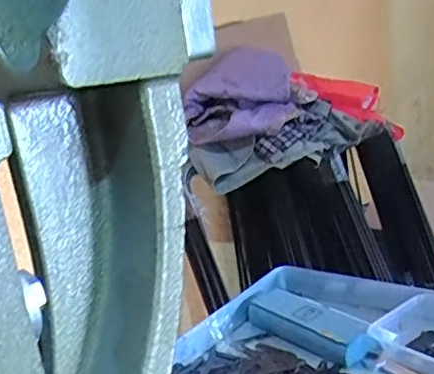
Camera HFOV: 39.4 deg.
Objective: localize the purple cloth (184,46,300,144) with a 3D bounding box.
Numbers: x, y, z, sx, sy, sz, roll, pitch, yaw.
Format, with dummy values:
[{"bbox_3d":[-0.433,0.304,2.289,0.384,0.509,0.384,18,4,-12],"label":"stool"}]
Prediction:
[{"bbox_3d":[0.041,-0.224,1.544,0.295,0.205,0.093,-2,16,17],"label":"purple cloth"}]

